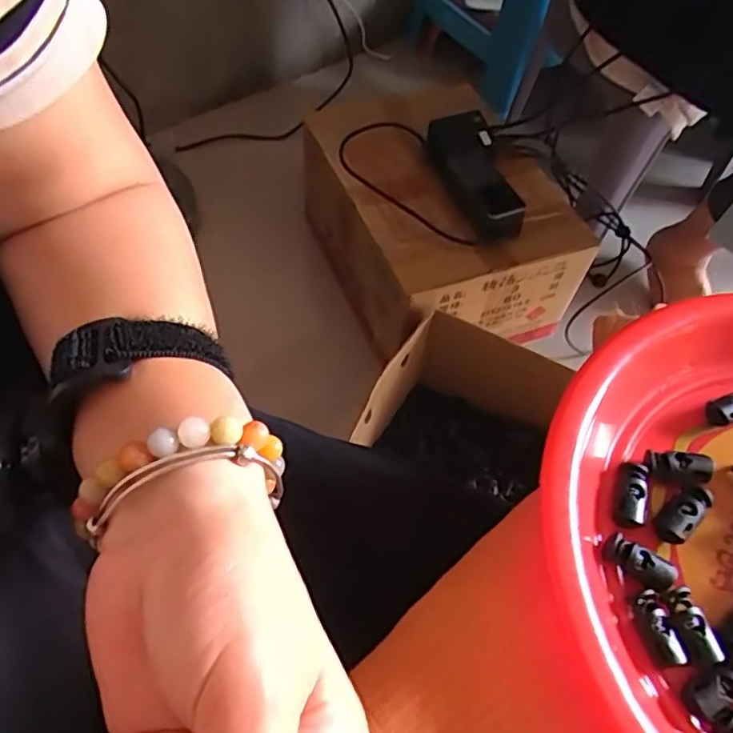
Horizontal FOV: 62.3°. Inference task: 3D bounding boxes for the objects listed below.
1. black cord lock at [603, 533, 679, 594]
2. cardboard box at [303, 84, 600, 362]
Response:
[{"bbox_3d":[0.111,0.080,0.245,0.027,0.008,0.013,30,60,14],"label":"black cord lock"},{"bbox_3d":[0.107,-0.225,0.902,0.305,0.183,0.372,-19,61,-16],"label":"cardboard box"}]

